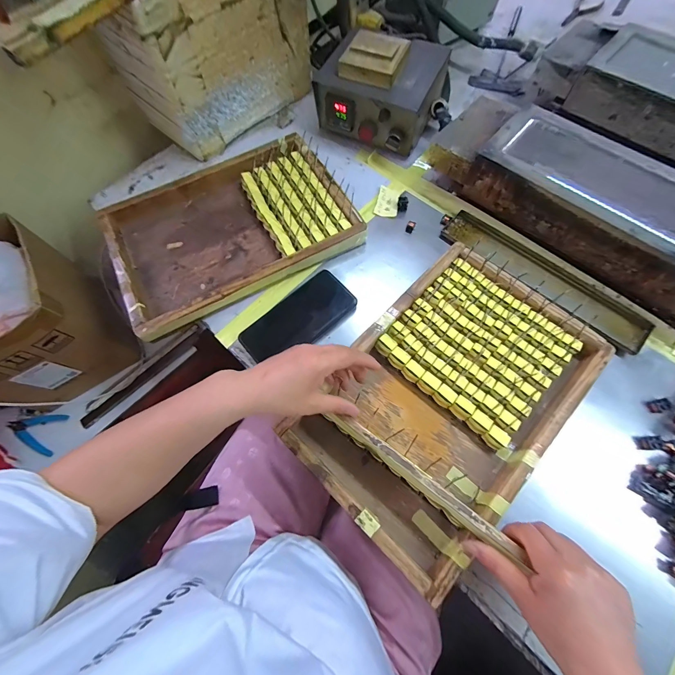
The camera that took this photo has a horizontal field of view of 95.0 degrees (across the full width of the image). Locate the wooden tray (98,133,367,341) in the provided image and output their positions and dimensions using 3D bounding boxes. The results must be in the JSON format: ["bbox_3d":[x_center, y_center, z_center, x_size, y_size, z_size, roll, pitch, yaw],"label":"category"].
[{"bbox_3d":[-0.165,-0.169,0.478,0.350,0.040,0.244,-28,72,-5],"label":"wooden tray"}]

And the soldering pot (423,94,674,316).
[{"bbox_3d":[0.349,-0.179,0.427,0.455,0.100,0.144,39,78,14],"label":"soldering pot"}]

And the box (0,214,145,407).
[{"bbox_3d":[-0.571,-0.034,0.567,0.231,0.239,0.251,-37,73,-7],"label":"box"}]

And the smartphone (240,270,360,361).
[{"bbox_3d":[-0.055,-0.023,0.431,0.155,0.016,0.081,-43,76,-4],"label":"smartphone"}]

